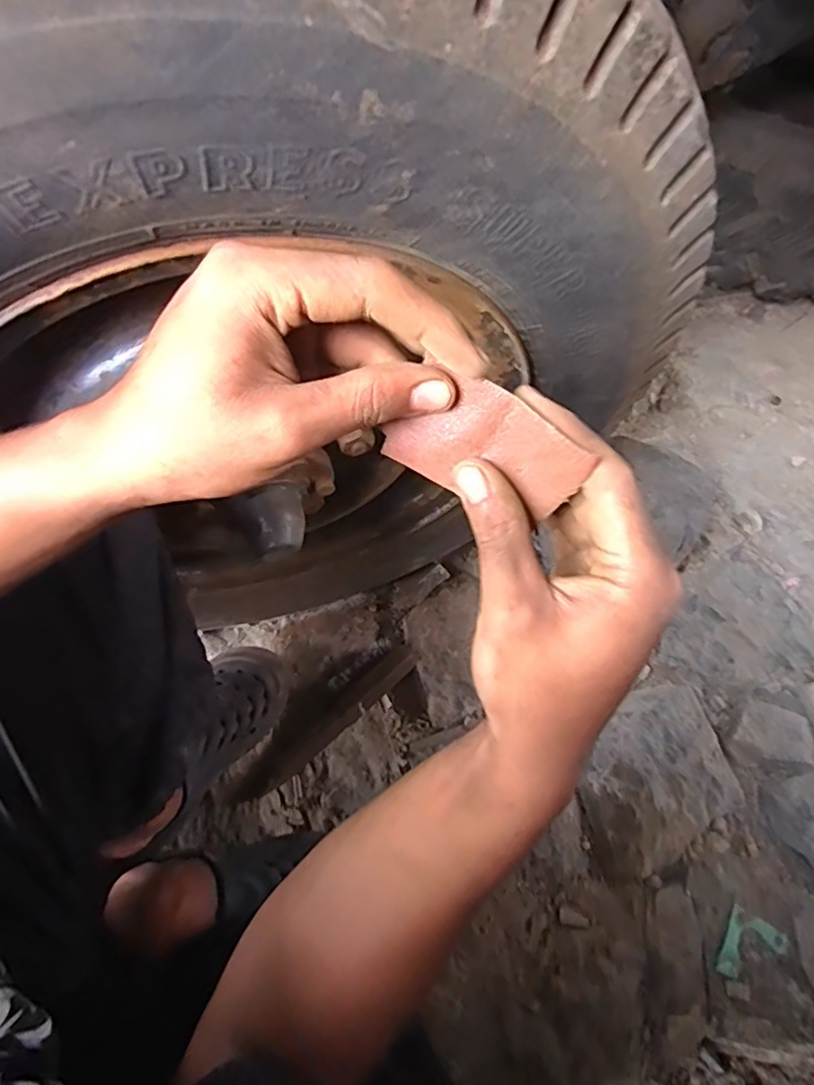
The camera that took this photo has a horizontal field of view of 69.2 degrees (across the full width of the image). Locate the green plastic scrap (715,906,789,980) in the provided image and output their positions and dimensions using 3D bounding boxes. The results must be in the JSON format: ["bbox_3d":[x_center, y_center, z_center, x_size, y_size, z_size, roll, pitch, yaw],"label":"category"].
[{"bbox_3d":[0.371,0.442,0.635,0.056,0.011,0.072,33,69,16],"label":"green plastic scrap"}]

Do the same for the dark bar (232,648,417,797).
[{"bbox_3d":[-0.091,0.213,0.709,0.257,0.032,0.039,-38,73,-18],"label":"dark bar"}]

